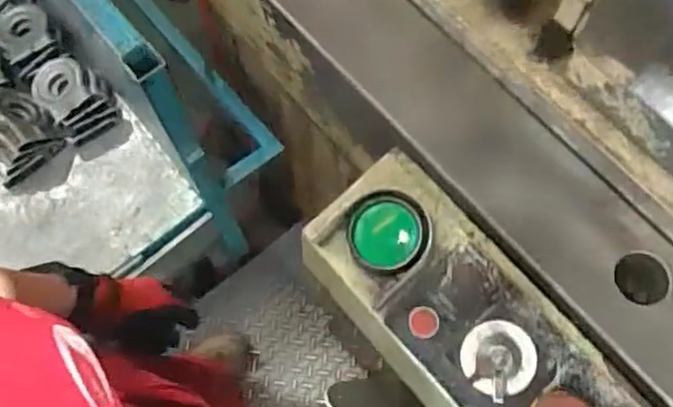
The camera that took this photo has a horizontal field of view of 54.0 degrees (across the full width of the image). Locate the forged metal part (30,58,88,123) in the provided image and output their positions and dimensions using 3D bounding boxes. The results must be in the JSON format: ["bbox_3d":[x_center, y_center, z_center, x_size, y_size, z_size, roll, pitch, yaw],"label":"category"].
[{"bbox_3d":[-0.456,-0.190,1.083,0.081,0.032,0.100,-26,71,-10],"label":"forged metal part"}]

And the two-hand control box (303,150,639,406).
[{"bbox_3d":[0.174,0.174,0.642,0.137,0.117,0.494,-38,74,-14],"label":"two-hand control box"}]

